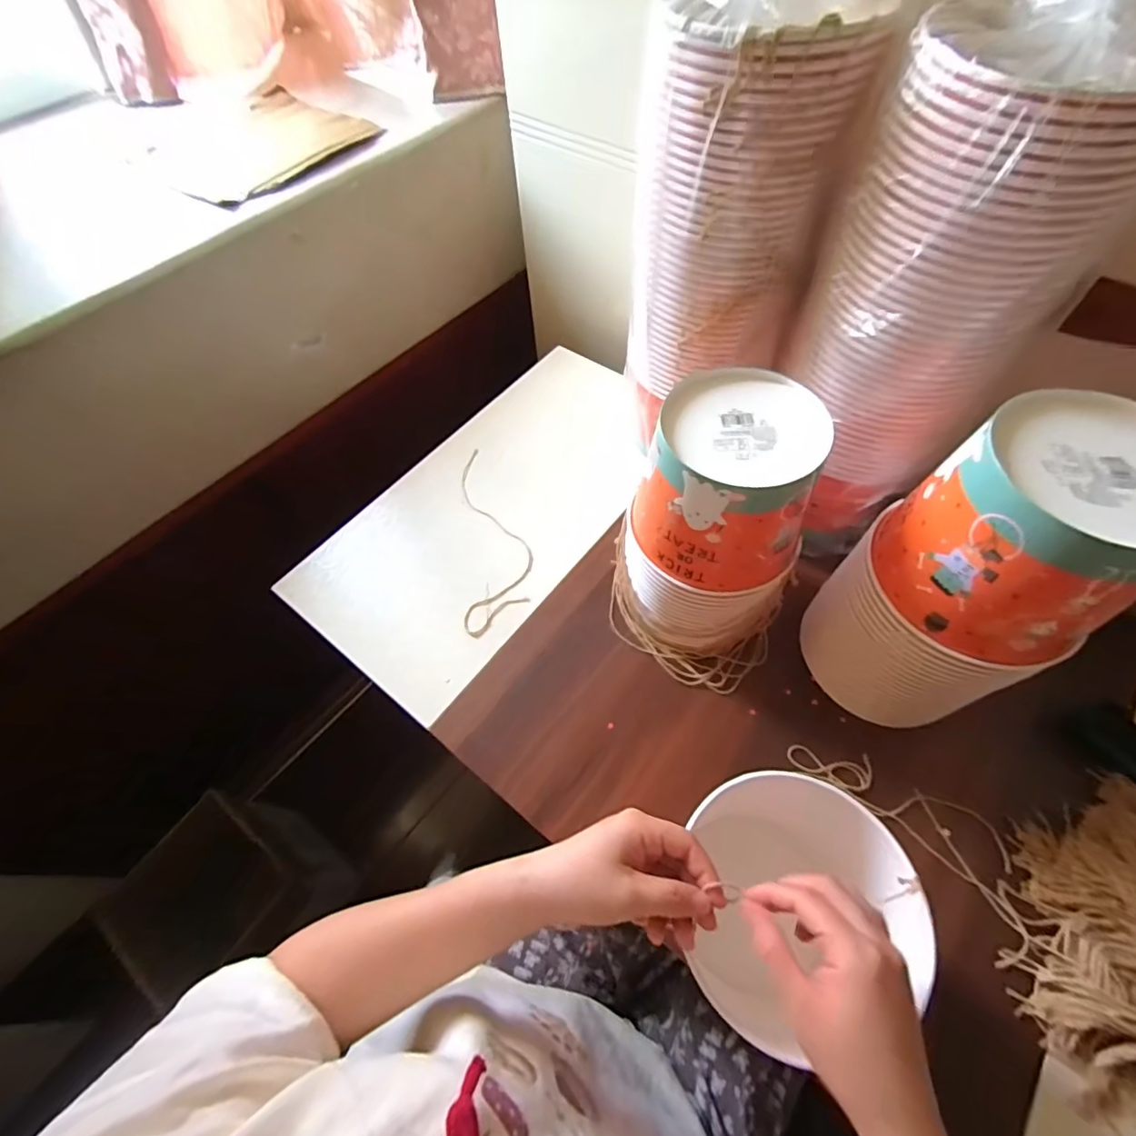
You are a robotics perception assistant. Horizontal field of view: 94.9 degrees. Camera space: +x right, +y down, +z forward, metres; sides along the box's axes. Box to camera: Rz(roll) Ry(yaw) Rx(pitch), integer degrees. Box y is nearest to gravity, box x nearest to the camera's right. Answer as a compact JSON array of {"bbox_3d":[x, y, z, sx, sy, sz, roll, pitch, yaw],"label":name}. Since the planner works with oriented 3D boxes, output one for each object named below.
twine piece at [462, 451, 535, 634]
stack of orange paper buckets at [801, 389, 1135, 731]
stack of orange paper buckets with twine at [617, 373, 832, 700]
[{"bbox_3d":[-0.092,-0.046,0.670,0.083,0.008,0.285,-6,58,-3],"label":"twine piece"},{"bbox_3d":[0.321,0.022,0.431,0.135,0.297,0.149,-25,62,-11],"label":"stack of orange paper buckets"},{"bbox_3d":[0.140,-0.022,0.493,0.179,0.250,0.173,37,68,21],"label":"stack of orange paper buckets with twine"}]

